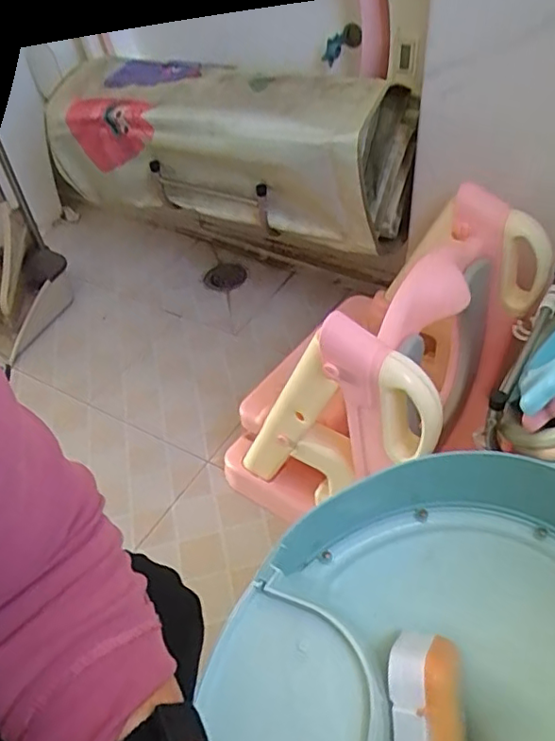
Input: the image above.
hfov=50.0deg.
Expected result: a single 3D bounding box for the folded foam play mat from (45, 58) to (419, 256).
[{"bbox_3d":[-0.091,-0.380,1.016,0.626,0.202,0.193,19,50,24],"label":"folded foam play mat"}]

